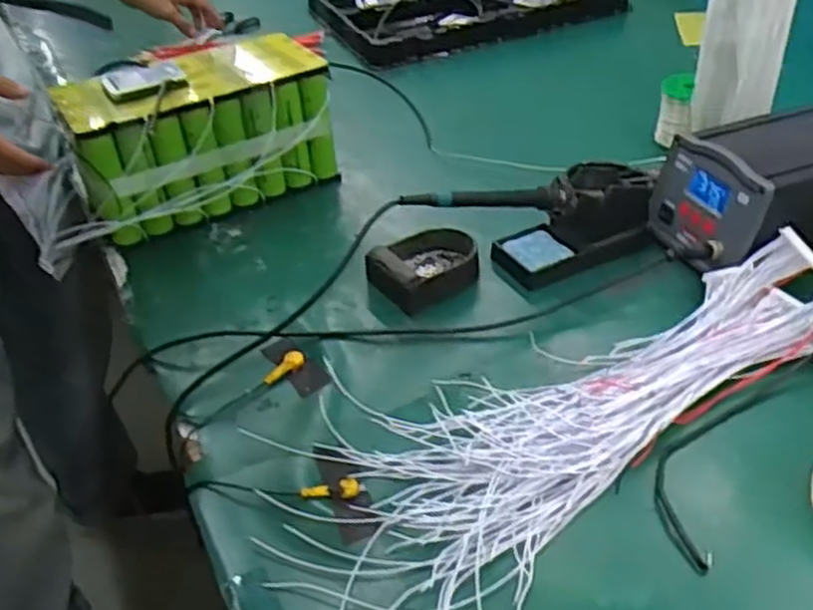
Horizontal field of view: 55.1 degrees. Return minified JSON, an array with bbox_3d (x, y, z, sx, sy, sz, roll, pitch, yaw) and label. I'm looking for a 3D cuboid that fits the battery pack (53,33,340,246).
[{"bbox_3d":[-0.237,-0.204,0.914,0.289,0.151,0.136,-21,42,-19],"label":"battery pack"}]

